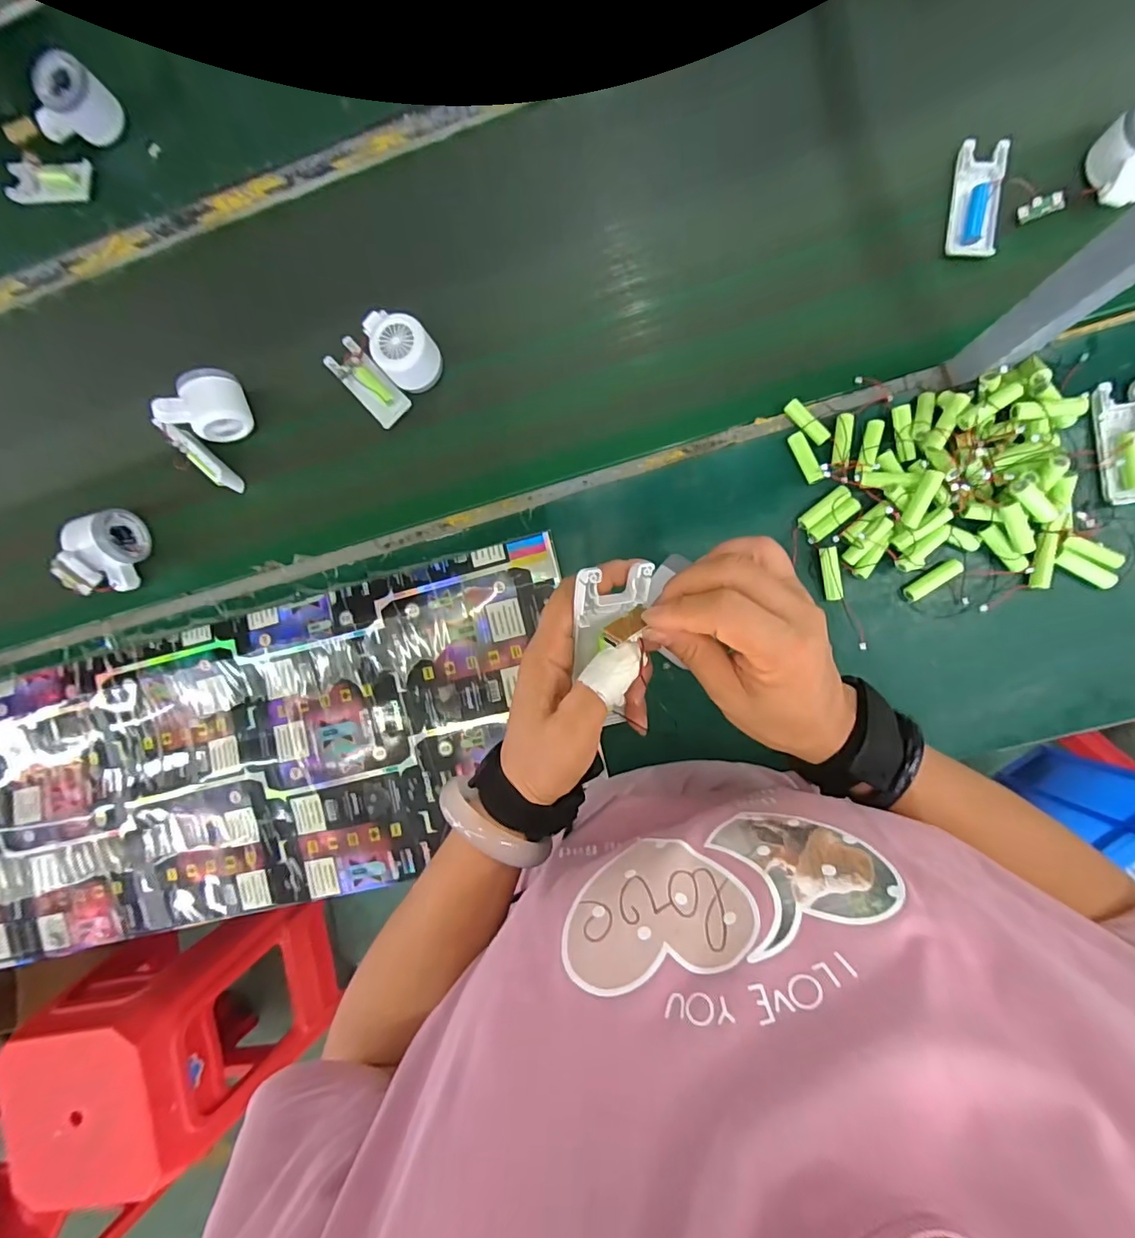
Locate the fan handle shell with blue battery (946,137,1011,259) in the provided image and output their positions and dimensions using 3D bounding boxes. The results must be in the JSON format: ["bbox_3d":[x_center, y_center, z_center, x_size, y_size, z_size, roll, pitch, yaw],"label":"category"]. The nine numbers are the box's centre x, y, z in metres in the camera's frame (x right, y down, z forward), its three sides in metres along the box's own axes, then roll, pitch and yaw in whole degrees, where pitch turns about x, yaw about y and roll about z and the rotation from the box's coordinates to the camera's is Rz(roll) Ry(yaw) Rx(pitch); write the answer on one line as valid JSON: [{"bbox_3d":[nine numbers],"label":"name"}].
[{"bbox_3d":[0.389,-0.397,0.496,0.040,0.012,0.105,6,89,7],"label":"fan handle shell with blue battery"}]

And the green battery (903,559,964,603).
[{"bbox_3d":[0.329,-0.034,0.472,0.050,0.012,0.015,-35,85,5],"label":"green battery"}]

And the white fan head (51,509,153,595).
[{"bbox_3d":[-0.510,-0.074,0.572,0.053,0.065,0.092,9,89,7],"label":"white fan head"}]

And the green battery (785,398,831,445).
[{"bbox_3d":[0.226,-0.185,0.494,0.014,0.014,0.050,-40,84,4],"label":"green battery"}]

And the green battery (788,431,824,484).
[{"bbox_3d":[0.224,-0.151,0.491,0.015,0.014,0.051,-23,86,6],"label":"green battery"}]

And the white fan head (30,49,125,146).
[{"bbox_3d":[-0.554,-0.572,0.588,0.057,0.053,0.085,41,93,6],"label":"white fan head"}]

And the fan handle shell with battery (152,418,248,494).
[{"bbox_3d":[-0.392,-0.172,0.562,0.024,0.022,0.093,-45,111,4],"label":"fan handle shell with battery"}]

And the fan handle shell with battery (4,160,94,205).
[{"bbox_3d":[-0.609,-0.512,0.616,0.112,0.012,0.050,8,89,7],"label":"fan handle shell with battery"}]

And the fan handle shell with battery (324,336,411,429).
[{"bbox_3d":[-0.216,-0.255,0.563,0.040,0.018,0.102,-44,84,4],"label":"fan handle shell with battery"}]

